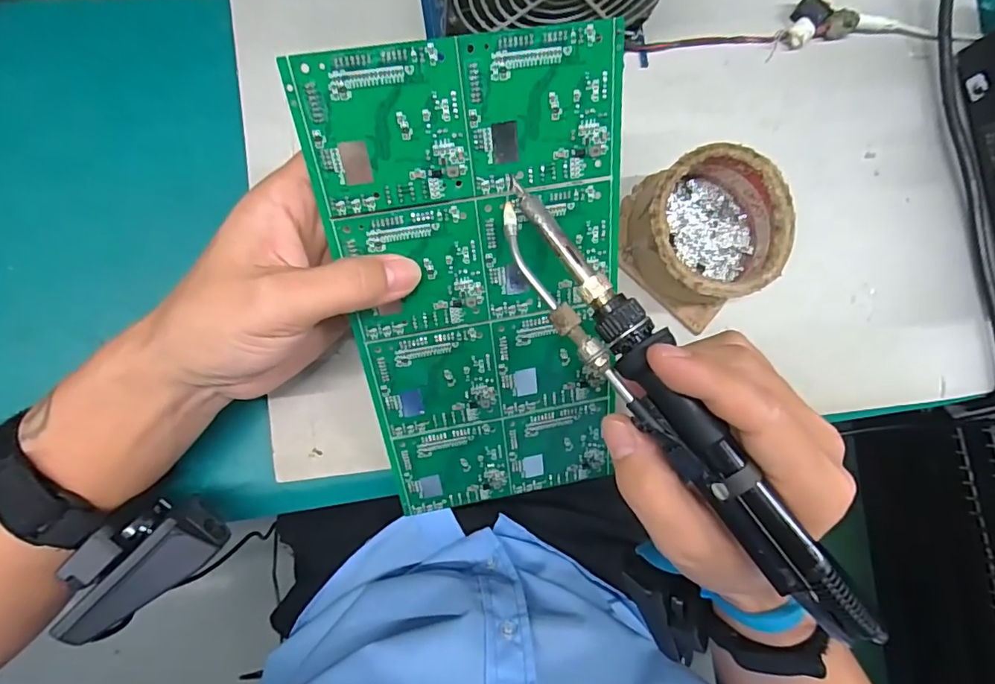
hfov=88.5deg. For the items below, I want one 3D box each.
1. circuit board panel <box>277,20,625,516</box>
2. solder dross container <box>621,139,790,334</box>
[{"bbox_3d":[-0.005,-0.012,0.246,0.124,0.005,0.232,-9,121,-7],"label":"circuit board panel"},{"bbox_3d":[0.121,-0.067,0.300,0.087,0.042,0.085,40,83,-3],"label":"solder dross container"}]

